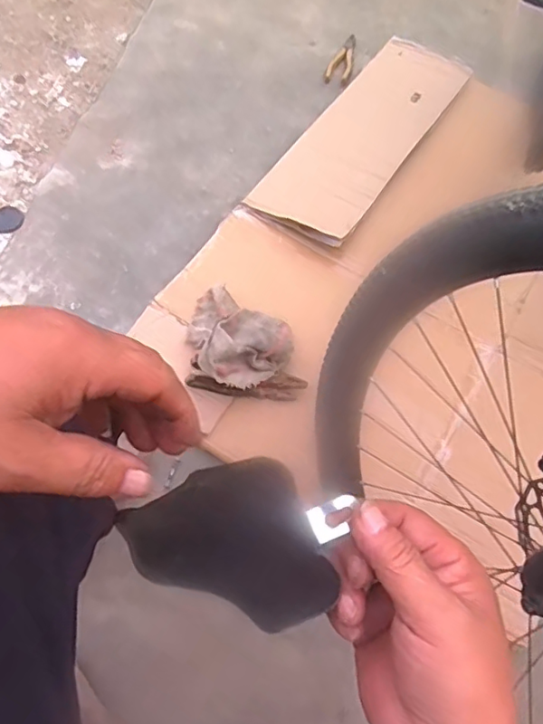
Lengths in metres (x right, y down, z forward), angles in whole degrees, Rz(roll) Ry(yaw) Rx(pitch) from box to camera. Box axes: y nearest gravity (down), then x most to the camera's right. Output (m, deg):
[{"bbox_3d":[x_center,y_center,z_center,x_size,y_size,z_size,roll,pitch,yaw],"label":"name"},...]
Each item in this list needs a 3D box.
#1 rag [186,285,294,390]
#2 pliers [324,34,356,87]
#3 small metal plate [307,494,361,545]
[{"bbox_3d":[-0.069,-0.039,0.836,0.182,0.093,0.142,34,68,13],"label":"rag"},{"bbox_3d":[0.153,-0.652,1.222,0.050,0.012,0.159,15,67,5],"label":"pliers"},{"bbox_3d":[0.033,0.078,0.285,0.026,0.004,0.017,-23,80,-13],"label":"small metal plate"}]

